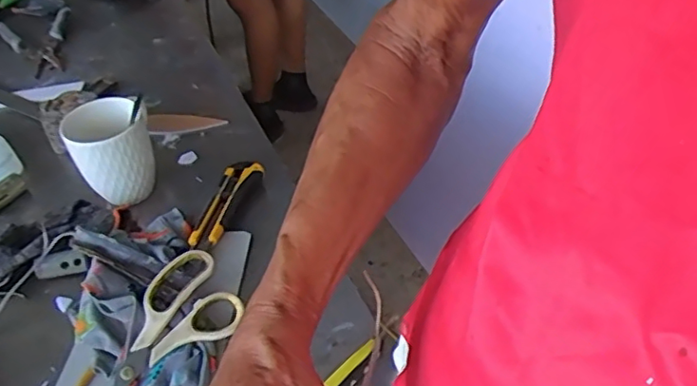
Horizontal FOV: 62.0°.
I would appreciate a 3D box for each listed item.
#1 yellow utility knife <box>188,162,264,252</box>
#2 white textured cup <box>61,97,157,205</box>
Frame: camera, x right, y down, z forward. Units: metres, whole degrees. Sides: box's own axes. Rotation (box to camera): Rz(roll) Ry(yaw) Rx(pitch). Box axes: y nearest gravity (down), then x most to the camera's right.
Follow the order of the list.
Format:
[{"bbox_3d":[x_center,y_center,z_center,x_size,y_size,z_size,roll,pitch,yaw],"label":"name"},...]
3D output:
[{"bbox_3d":[-0.136,0.013,0.639,0.038,0.022,0.135,11,45,15],"label":"yellow utility knife"},{"bbox_3d":[-0.258,-0.041,0.640,0.081,0.122,0.077,-2,43,2],"label":"white textured cup"}]

